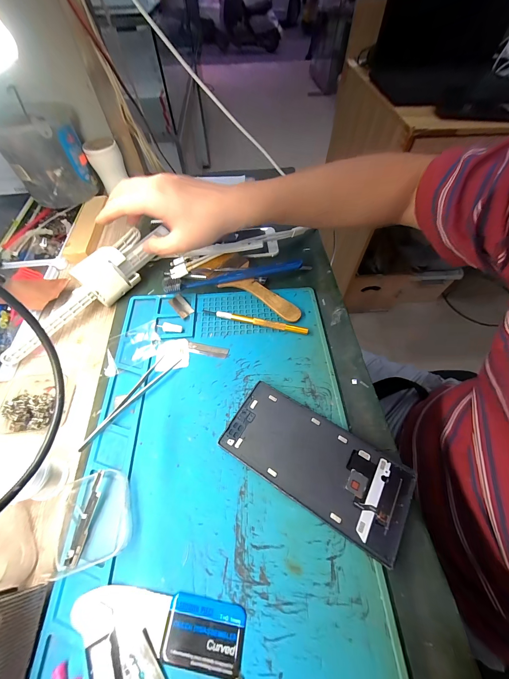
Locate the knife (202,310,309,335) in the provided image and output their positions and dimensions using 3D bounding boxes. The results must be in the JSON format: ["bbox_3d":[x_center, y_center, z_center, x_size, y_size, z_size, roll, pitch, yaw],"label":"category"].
[{"bbox_3d":[0.000,-0.023,0.317,0.132,0.009,0.008,13,59,8],"label":"knife"}]

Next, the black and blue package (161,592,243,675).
[{"bbox_3d":[-0.036,0.205,0.178,0.055,0.004,0.034,7,59,4],"label":"black and blue package"}]

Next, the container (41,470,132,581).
[{"bbox_3d":[-0.134,0.146,0.210,0.059,0.018,0.064,-14,59,-8],"label":"container"}]

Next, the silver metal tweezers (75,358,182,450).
[{"bbox_3d":[-0.131,0.061,0.268,0.018,0.009,0.121,34,64,19],"label":"silver metal tweezers"}]

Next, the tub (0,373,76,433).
[{"bbox_3d":[-0.233,0.065,0.270,0.061,0.021,0.064,-1,58,0],"label":"tub"}]

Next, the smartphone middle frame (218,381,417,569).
[{"bbox_3d":[0.053,0.108,0.234,0.164,0.013,0.077,29,63,17],"label":"smartphone middle frame"}]

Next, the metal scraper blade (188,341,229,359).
[{"bbox_3d":[-0.055,0.012,0.301,0.048,0.004,0.015,8,59,5],"label":"metal scraper blade"}]

